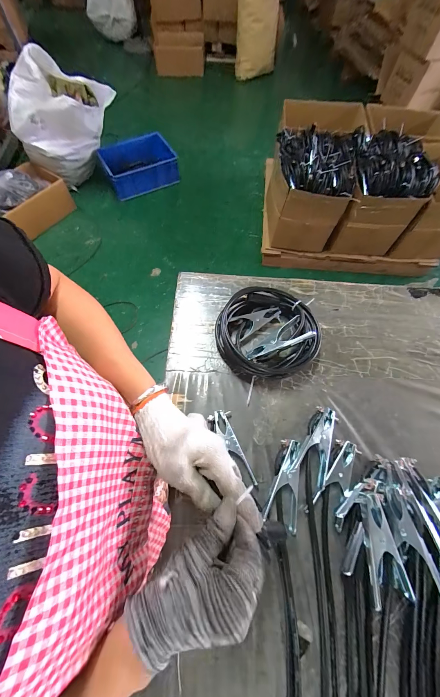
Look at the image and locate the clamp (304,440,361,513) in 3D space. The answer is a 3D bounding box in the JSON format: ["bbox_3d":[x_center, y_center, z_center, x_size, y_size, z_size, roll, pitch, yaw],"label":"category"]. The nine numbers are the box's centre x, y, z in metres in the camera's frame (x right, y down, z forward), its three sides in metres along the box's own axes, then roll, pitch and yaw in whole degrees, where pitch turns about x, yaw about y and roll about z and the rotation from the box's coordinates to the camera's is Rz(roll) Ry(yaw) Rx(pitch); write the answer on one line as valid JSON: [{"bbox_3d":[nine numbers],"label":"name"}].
[{"bbox_3d":[0.196,0.221,0.442,0.053,0.024,0.133,31,69,12],"label":"clamp"}]

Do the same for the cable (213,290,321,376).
[{"bbox_3d":[0.093,-0.032,0.534,0.195,0.058,0.184,0,66,-1],"label":"cable"}]

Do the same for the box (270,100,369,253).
[{"bbox_3d":[0.455,-0.821,1.378,0.383,0.446,0.405,2,66,0],"label":"box"}]

